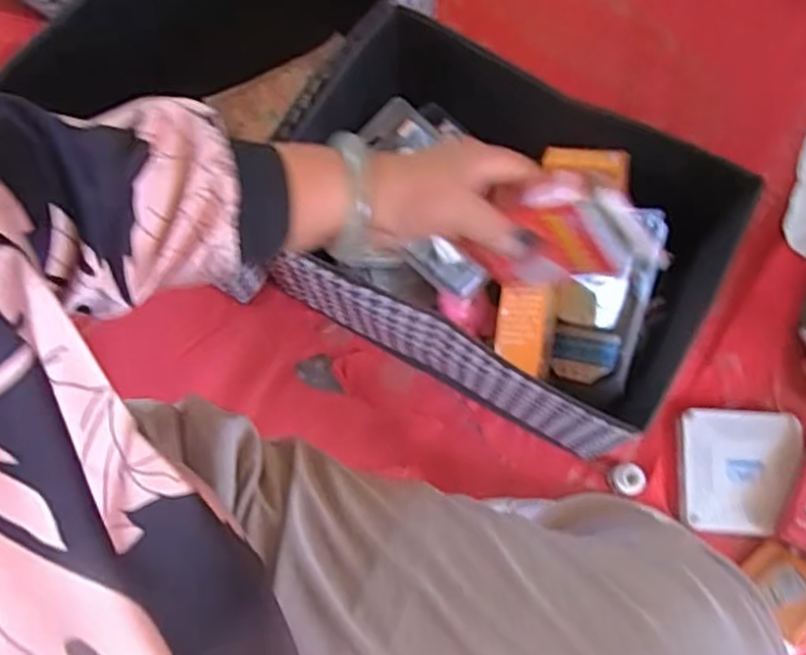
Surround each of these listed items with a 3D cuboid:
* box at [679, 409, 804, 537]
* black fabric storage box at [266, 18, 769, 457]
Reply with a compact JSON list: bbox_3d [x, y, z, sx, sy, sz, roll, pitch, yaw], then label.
[{"bbox_3d":[0.357,0.154,0.767,0.123,0.025,0.128,5,74,2],"label":"box"},{"bbox_3d":[0.093,-0.093,0.750,0.416,0.182,0.286,28,76,8],"label":"black fabric storage box"}]

